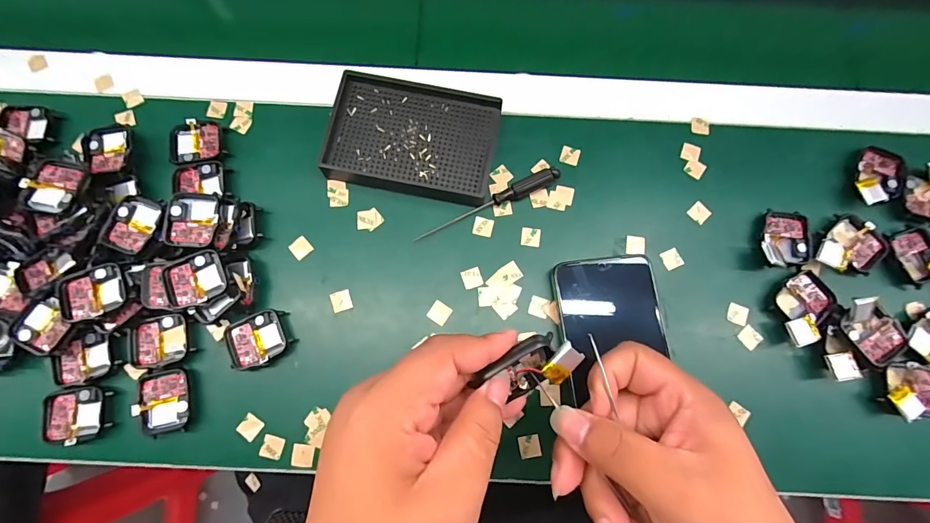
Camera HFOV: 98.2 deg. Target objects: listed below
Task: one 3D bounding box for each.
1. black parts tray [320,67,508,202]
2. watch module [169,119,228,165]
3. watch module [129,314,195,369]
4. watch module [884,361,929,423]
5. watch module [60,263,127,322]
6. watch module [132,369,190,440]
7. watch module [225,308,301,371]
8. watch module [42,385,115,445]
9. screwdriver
[{"bbox_3d":[-0.042,-0.104,0.341,0.134,0.029,0.094,8,77,1],"label":"black parts tray"},{"bbox_3d":[-0.226,-0.100,0.341,0.043,0.011,0.037,-7,77,-3],"label":"watch module"},{"bbox_3d":[-0.231,0.060,0.306,0.041,0.011,0.037,-14,77,-4],"label":"watch module"},{"bbox_3d":[0.336,0.097,0.304,0.044,0.019,0.040,-6,74,-1],"label":"watch module"},{"bbox_3d":[-0.271,0.022,0.296,0.039,0.011,0.039,-22,78,-6],"label":"watch module"},{"bbox_3d":[-0.222,0.103,0.298,0.036,0.008,0.046,-7,77,-3],"label":"watch module"},{"bbox_3d":[-0.157,0.060,0.310,0.046,0.012,0.039,-20,78,-5],"label":"watch module"},{"bbox_3d":[-0.284,0.112,0.294,0.044,0.005,0.038,-8,77,-3],"label":"watch module"},{"bbox_3d":[0.021,-0.046,0.333,0.128,0.013,0.015,-28,79,-7],"label":"screwdriver"}]

